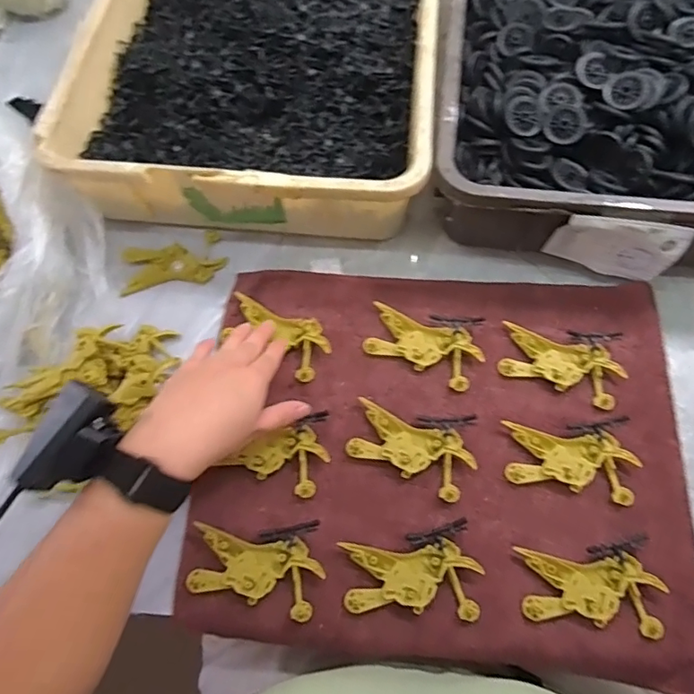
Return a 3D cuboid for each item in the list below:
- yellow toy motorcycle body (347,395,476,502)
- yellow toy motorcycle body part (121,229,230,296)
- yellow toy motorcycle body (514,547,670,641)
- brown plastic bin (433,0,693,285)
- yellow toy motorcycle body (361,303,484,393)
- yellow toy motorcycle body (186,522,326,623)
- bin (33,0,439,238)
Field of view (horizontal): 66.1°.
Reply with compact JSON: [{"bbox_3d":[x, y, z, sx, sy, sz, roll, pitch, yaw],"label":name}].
[{"bbox_3d":[0.054,0.085,0.448,0.101,0.007,0.051,24,69,12],"label":"yellow toy motorcycle body"},{"bbox_3d":[-0.175,-0.082,0.531,0.103,0.011,0.049,-15,67,-4],"label":"yellow toy motorcycle body part"},{"bbox_3d":[0.184,0.184,0.403,0.100,0.012,0.051,7,67,5],"label":"yellow toy motorcycle body"},{"bbox_3d":[0.293,-0.318,0.564,0.364,0.093,0.524,8,67,6],"label":"brown plastic bin"},{"bbox_3d":[0.070,-0.002,0.484,0.101,0.009,0.051,23,69,11],"label":"yellow toy motorcycle body"},{"bbox_3d":[-0.071,0.172,0.414,0.101,0.006,0.052,12,68,7],"label":"yellow toy motorcycle body"},{"bbox_3d":[-0.080,-0.352,0.595,0.346,0.096,0.501,5,67,4],"label":"bin"}]

